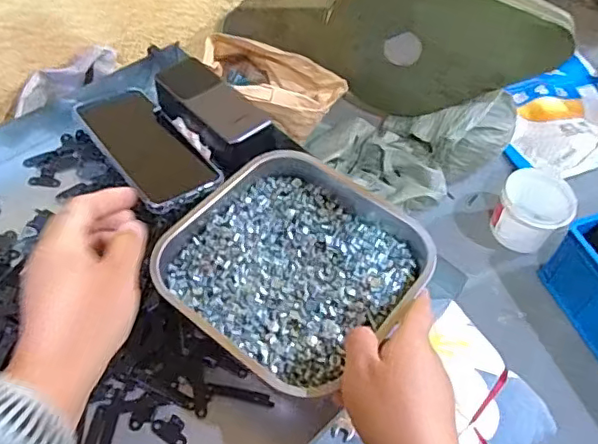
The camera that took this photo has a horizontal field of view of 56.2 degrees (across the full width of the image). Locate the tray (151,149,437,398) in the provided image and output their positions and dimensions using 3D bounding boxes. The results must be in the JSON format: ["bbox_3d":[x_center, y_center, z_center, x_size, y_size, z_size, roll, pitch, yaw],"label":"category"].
[{"bbox_3d":[0.000,0.031,0.447,0.175,0.043,0.180,36,59,20],"label":"tray"}]

